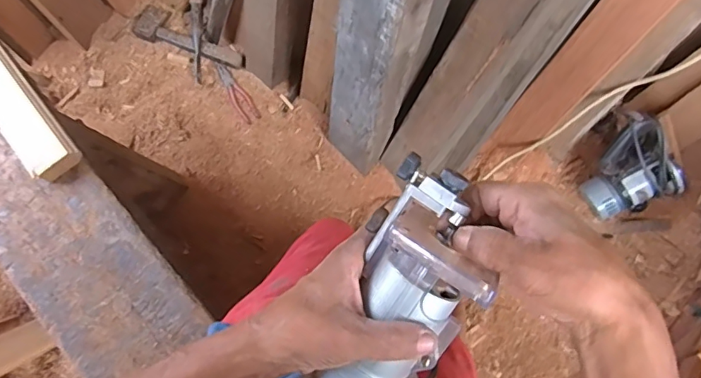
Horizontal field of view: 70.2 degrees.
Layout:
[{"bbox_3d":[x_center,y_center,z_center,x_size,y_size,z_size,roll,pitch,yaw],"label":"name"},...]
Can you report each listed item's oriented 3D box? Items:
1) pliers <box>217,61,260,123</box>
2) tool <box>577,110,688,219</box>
[{"bbox_3d":[-0.316,-0.268,1.393,0.051,0.017,0.192,-31,77,-7],"label":"pliers"},{"bbox_3d":[0.670,-0.027,1.177,0.191,0.203,0.175,0,75,1],"label":"tool"}]

